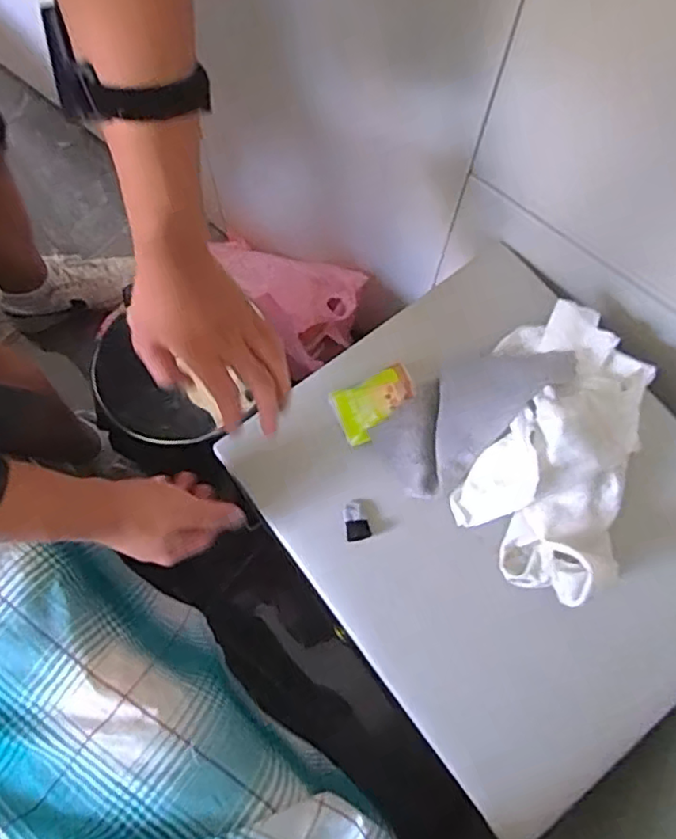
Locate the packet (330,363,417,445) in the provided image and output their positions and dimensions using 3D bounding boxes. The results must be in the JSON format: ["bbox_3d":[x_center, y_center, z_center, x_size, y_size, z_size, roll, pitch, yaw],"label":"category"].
[{"bbox_3d":[0.034,-0.015,0.551,0.073,0.012,0.051,-24,72,-7],"label":"packet"}]

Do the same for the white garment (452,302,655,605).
[{"bbox_3d":[0.186,0.014,0.509,0.137,0.081,0.248,18,72,7],"label":"white garment"}]

